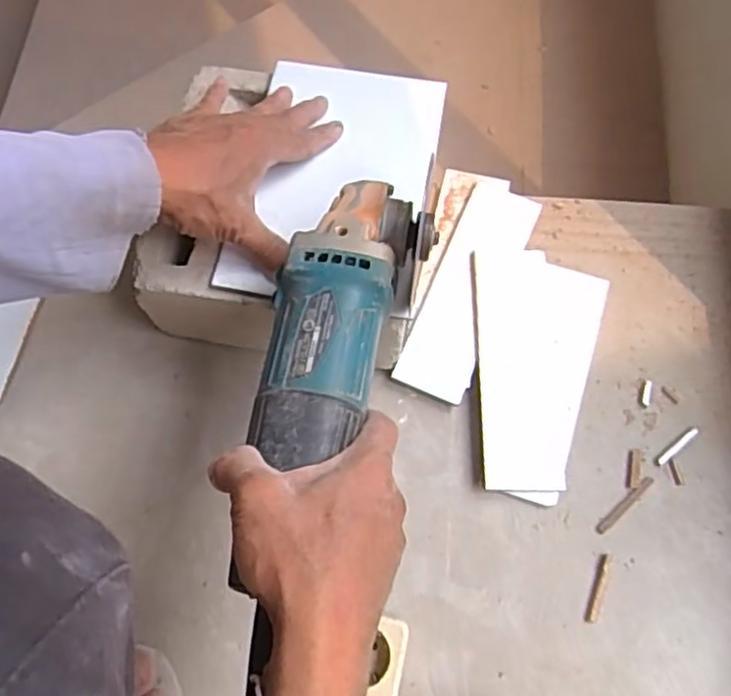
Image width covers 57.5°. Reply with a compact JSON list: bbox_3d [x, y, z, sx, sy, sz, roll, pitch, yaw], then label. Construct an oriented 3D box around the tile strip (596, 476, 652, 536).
[{"bbox_3d":[0.194,0.117,0.495,0.058,0.004,0.008,-38,72,-13],"label":"tile strip"}]

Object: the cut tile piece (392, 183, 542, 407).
[{"bbox_3d":[0.086,-0.050,0.560,0.059,0.010,0.199,22,70,10],"label":"cut tile piece"}]

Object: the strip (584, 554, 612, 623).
[{"bbox_3d":[0.167,0.172,0.476,0.008,0.004,0.049,20,70,9],"label":"strip"}]

